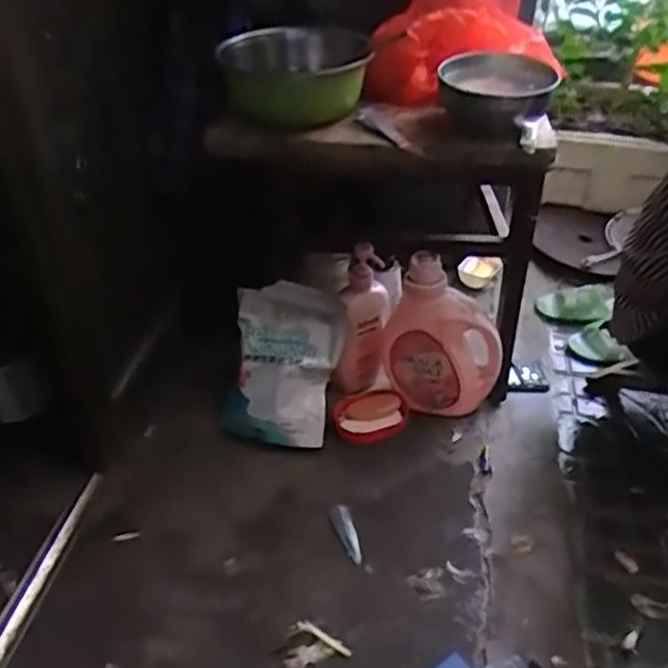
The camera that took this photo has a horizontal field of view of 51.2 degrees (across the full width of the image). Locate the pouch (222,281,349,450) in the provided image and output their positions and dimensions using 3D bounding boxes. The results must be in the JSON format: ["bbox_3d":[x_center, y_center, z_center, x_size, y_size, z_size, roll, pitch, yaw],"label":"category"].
[{"bbox_3d":[-0.070,0.047,1.035,0.158,0.234,0.037,7,1,-6],"label":"pouch"}]

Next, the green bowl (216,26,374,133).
[{"bbox_3d":[-0.052,-0.327,0.873,0.187,0.079,0.146,-1,38,1],"label":"green bowl"}]

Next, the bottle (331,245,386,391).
[{"bbox_3d":[0.042,-0.018,1.066,0.074,0.259,0.064,6,39,10],"label":"bottle"}]

